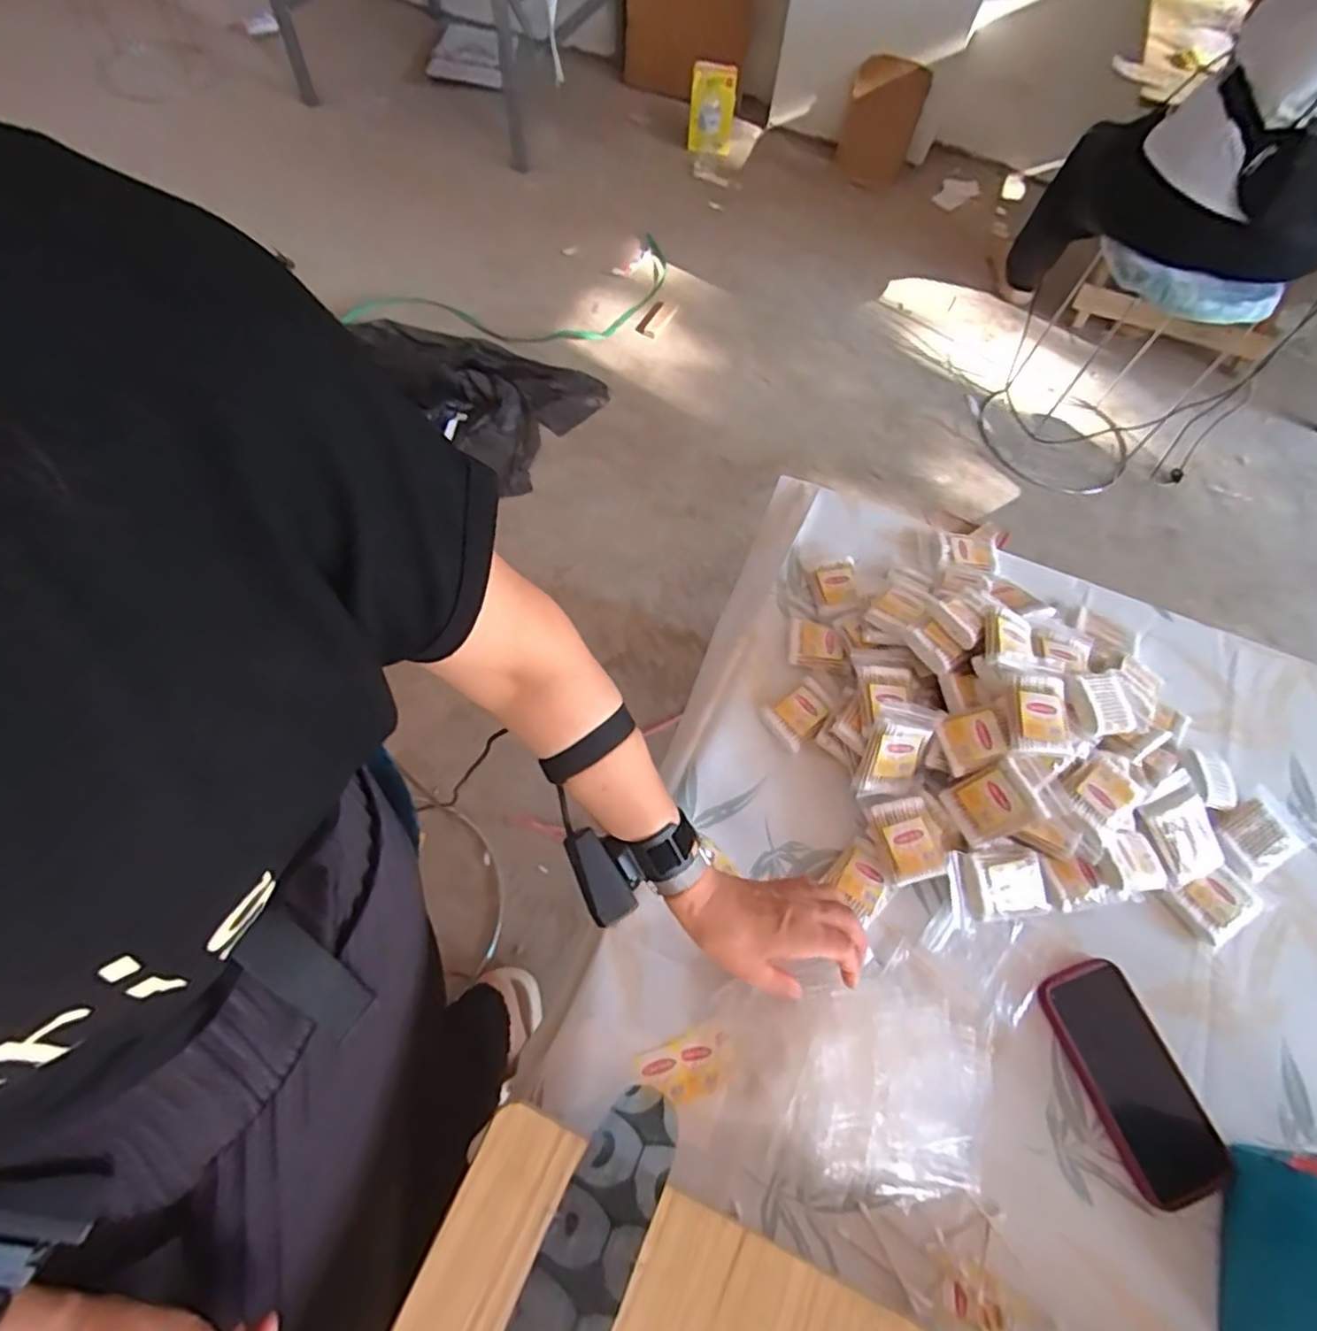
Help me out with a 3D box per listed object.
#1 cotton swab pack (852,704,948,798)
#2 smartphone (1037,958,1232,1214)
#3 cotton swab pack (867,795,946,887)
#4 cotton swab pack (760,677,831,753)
[{"bbox_3d":[0.226,0.083,0.611,0.062,0.017,0.093,15,99,-11],"label":"cotton swab pack"},{"bbox_3d":[0.402,0.347,0.550,0.087,0.014,0.169,-17,66,-12],"label":"smartphone"},{"bbox_3d":[0.232,0.160,0.597,0.054,0.013,0.072,-10,64,-9],"label":"cotton swab pack"},{"bbox_3d":[0.148,0.051,0.678,0.071,0.016,0.054,-30,69,-17],"label":"cotton swab pack"}]

